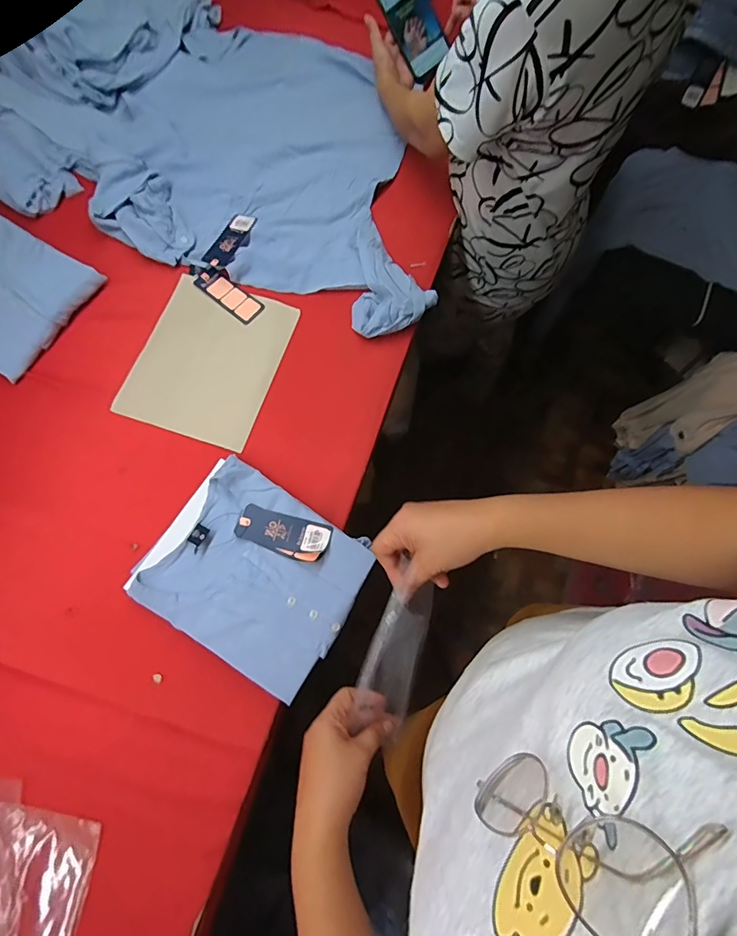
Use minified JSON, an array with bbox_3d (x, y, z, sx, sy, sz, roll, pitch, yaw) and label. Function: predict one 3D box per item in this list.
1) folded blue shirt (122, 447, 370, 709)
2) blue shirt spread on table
[{"bbox_3d":[-0.138,0.136,0.575,0.238,0.038,0.209,30,76,8],"label":"folded blue shirt"},{"bbox_3d":[-0.139,-0.551,0.769,0.627,0.040,0.556,20,75,5],"label":"blue shirt spread on table"}]

